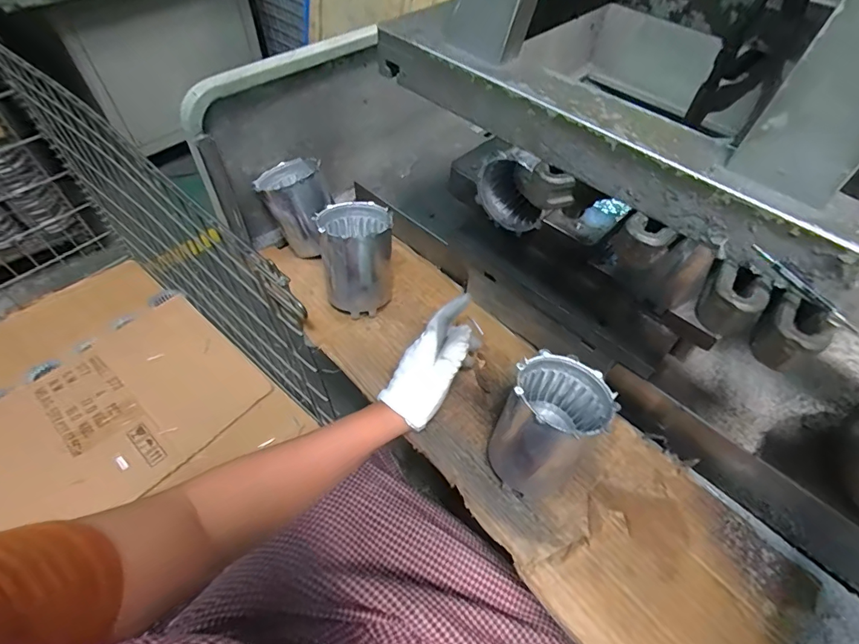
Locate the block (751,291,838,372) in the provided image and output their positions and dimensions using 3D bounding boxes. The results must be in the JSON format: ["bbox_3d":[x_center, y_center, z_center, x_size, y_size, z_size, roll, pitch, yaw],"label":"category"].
[{"bbox_3d":[0.212,0.006,0.260,0.037,0.028,0.031,-33,62,-23],"label":"block"}]

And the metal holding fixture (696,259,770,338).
[{"bbox_3d":[0.187,-0.014,0.276,0.033,0.026,0.036,31,59,19],"label":"metal holding fixture"}]

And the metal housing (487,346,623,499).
[{"bbox_3d":[0.118,0.109,0.452,0.090,0.109,0.114,28,58,17],"label":"metal housing"}]

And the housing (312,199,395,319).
[{"bbox_3d":[-0.095,-0.085,0.587,0.091,0.114,0.115,-9,55,-9],"label":"housing"}]

